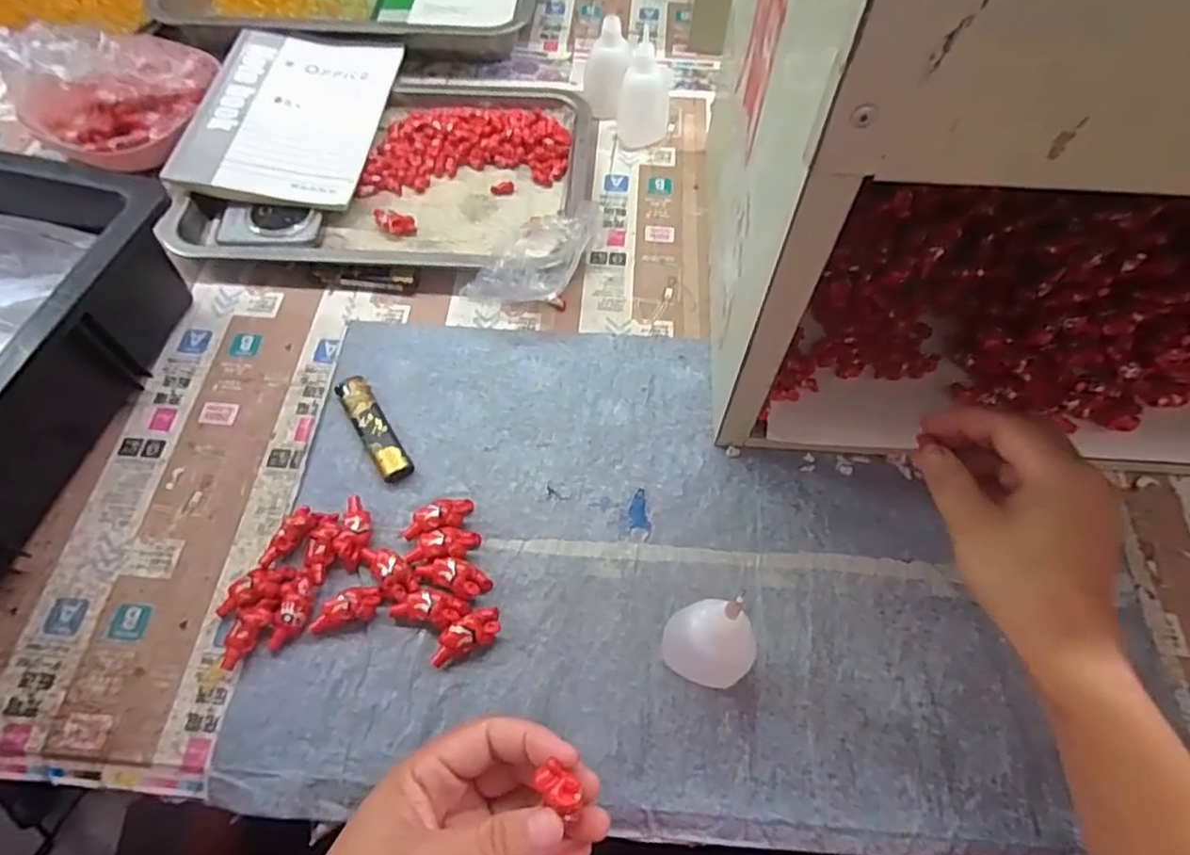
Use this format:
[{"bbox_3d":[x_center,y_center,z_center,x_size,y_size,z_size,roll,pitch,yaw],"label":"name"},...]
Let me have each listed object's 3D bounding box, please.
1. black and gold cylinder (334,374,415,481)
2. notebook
[{"bbox_3d":[-0.142,0.000,0.419,0.020,0.014,0.078,-29,65,-15],"label":"black and gold cylinder"},{"bbox_3d":[-0.249,-0.263,0.540,0.138,0.011,0.192,7,63,-5],"label":"notebook"}]

